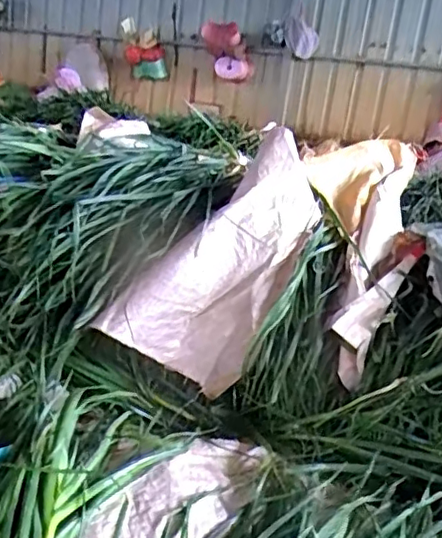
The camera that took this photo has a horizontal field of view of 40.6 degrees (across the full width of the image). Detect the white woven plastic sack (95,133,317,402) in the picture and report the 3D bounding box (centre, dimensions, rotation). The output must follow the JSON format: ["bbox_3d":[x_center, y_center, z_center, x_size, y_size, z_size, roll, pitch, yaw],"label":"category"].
[{"bbox_3d":[0.037,-0.031,1.088,0.243,0.531,0.082,38,-18,-3],"label":"white woven plastic sack"}]

